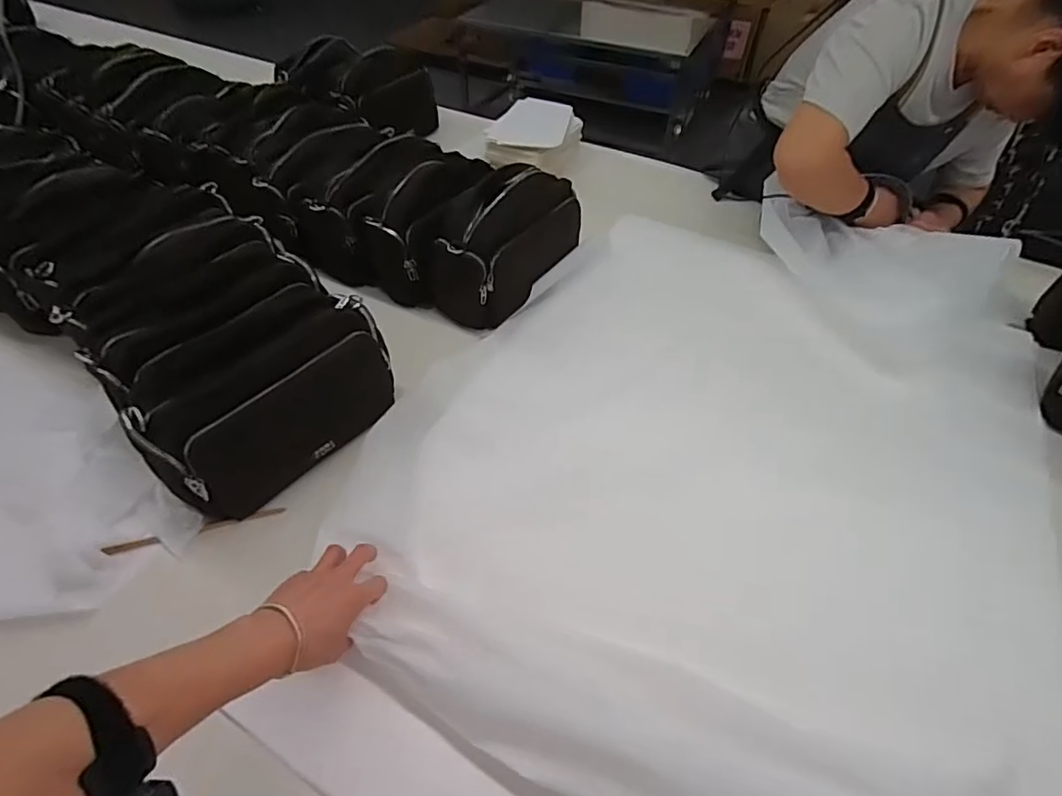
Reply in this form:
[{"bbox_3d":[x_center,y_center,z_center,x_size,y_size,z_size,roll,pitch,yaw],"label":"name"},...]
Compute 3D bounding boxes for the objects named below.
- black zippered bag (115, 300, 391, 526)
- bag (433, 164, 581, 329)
[{"bbox_3d":[-0.278,0.005,0.617,0.086,0.137,0.268,31,54,23],"label":"black zippered bag"},{"bbox_3d":[-0.036,-0.244,0.829,0.129,0.162,0.244,26,53,20],"label":"bag"}]

